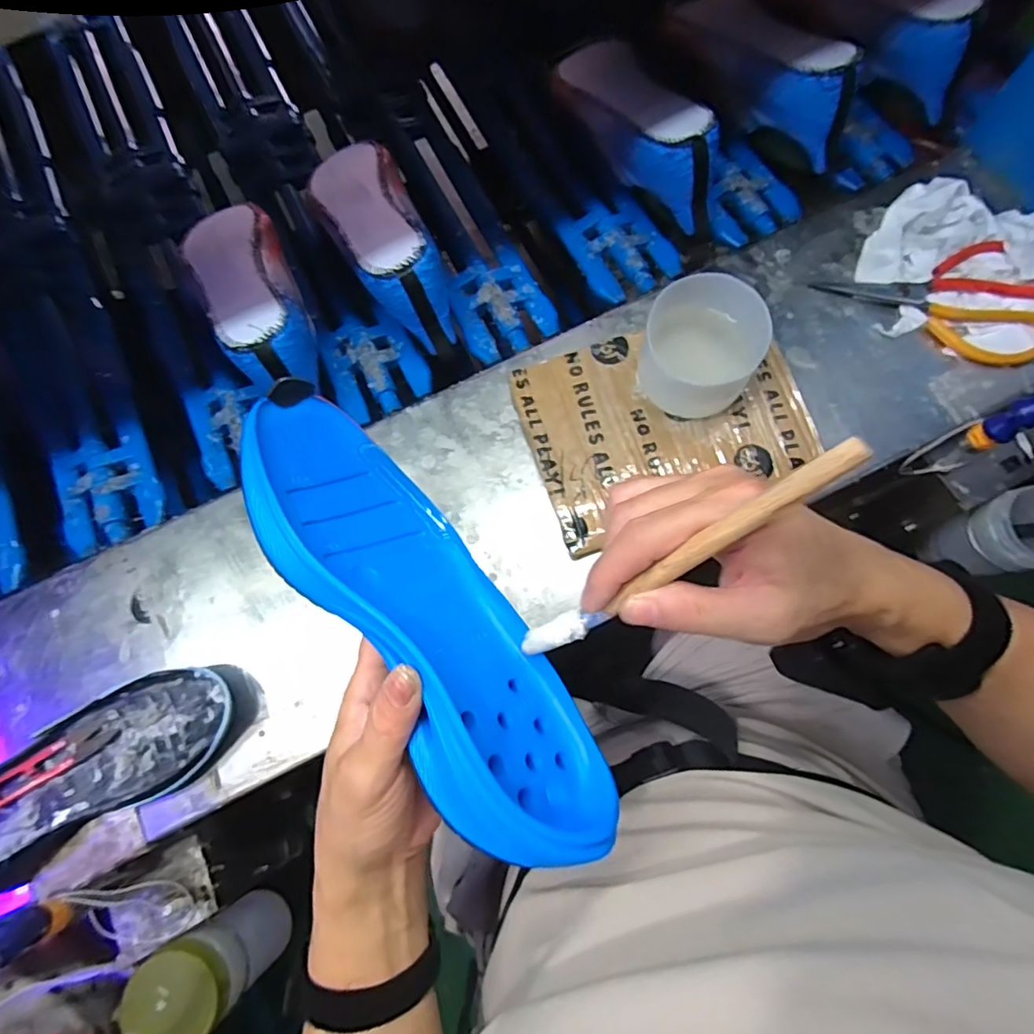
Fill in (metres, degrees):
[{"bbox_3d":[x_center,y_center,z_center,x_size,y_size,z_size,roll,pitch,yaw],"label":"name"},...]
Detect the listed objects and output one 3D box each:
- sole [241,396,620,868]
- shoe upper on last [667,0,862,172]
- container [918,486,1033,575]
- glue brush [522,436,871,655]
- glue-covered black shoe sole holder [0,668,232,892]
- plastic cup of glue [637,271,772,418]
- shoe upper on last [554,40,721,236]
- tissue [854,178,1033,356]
[{"bbox_3d":[-0.048,0.049,0.298,0.268,0.099,0.029,51,126,13],"label":"sole"},{"bbox_3d":[0.241,-0.446,0.550,0.071,0.095,0.222,-35,80,-7],"label":"shoe upper on last"},{"bbox_3d":[0.463,0.017,0.535,0.070,0.107,0.070,-13,78,-3],"label":"container"},{"bbox_3d":[0.062,0.024,0.242,0.007,0.183,0.015,-21,74,-50],"label":"glue brush"},{"bbox_3d":[-0.321,0.188,0.416,0.236,0.053,0.091,-30,79,-6],"label":"glue-covered black shoe sole holder"},{"bbox_3d":[0.141,-0.130,0.447,0.086,0.080,0.091,0,78,0],"label":"plastic cup of glue"},{"bbox_3d":[0.113,-0.385,0.545,0.081,0.102,0.242,-21,79,-4],"label":"shoe upper on last"},{"bbox_3d":[0.407,-0.216,0.485,0.193,0.040,0.157,4,78,1],"label":"tissue"}]

